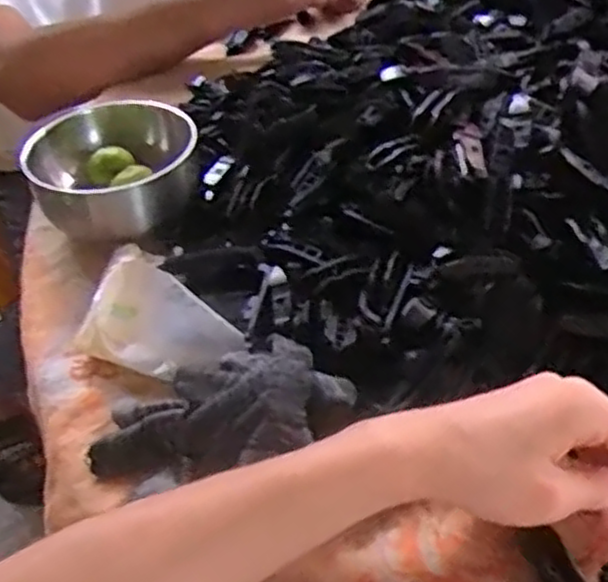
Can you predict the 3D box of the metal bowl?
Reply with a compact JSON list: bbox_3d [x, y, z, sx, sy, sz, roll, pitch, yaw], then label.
[{"bbox_3d":[-0.143,-0.088,0.570,0.120,0.065,0.120,-3,43,2],"label":"metal bowl"}]

